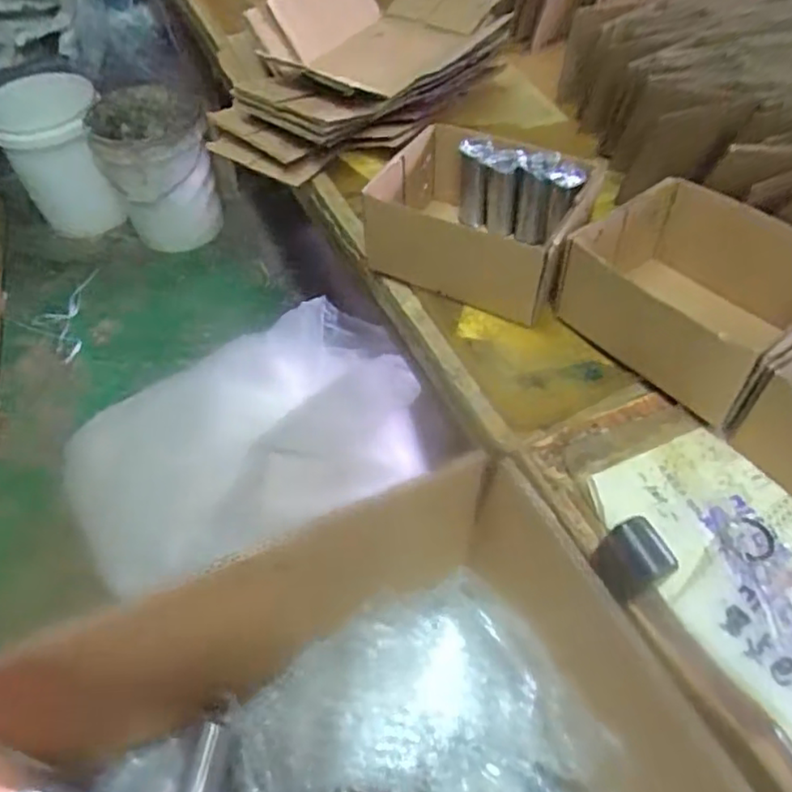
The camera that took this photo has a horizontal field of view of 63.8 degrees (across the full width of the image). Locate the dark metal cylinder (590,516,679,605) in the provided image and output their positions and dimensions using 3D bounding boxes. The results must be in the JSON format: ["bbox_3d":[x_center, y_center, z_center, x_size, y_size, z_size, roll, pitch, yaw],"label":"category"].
[{"bbox_3d":[0.131,0.092,0.355,0.030,0.036,0.032,-22,54,-15],"label":"dark metal cylinder"}]

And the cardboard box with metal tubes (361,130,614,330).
[{"bbox_3d":[0.083,-0.179,0.642,0.202,0.100,0.153,24,56,19],"label":"cardboard box with metal tubes"}]

